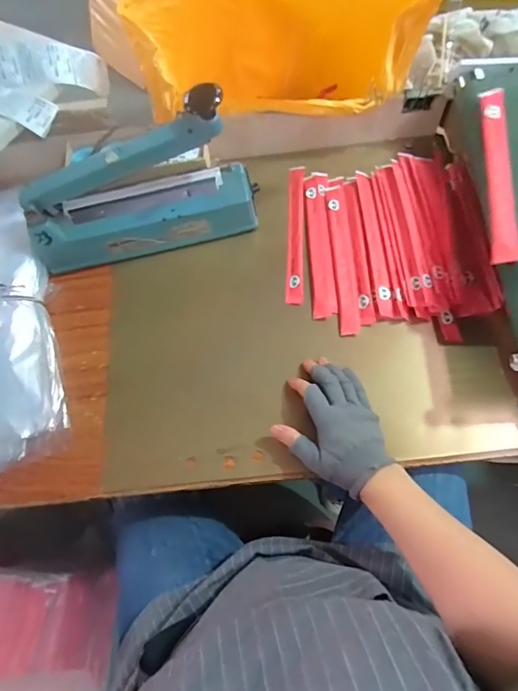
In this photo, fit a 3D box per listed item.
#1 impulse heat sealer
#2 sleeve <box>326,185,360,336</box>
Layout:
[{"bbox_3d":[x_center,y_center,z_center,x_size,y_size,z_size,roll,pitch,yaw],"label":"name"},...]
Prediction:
[{"bbox_3d":[-0.156,-0.201,0.548,0.303,0.184,0.077,-13,68,-2],"label":"impulse heat sealer"},{"bbox_3d":[0.115,-0.128,0.587,0.026,0.008,0.240,-2,68,2],"label":"sleeve"}]

